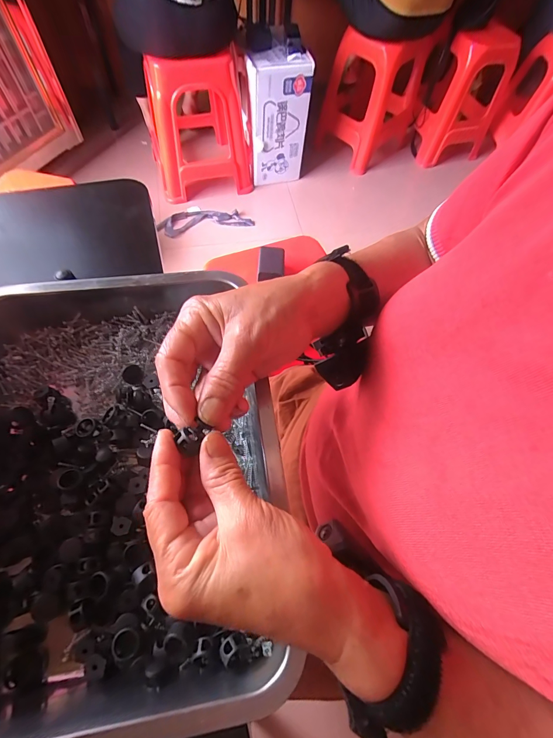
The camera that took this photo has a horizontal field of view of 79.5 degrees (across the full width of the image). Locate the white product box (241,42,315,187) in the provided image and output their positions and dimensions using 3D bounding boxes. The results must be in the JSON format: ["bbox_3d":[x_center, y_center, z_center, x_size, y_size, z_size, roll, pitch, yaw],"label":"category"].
[{"bbox_3d":[-0.004,-1.044,1.433,0.253,0.443,0.176,-20,67,-13],"label":"white product box"}]

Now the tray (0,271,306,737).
[{"bbox_3d":[-0.130,0.066,0.249,0.257,0.053,0.307,-7,63,-4],"label":"tray"}]

